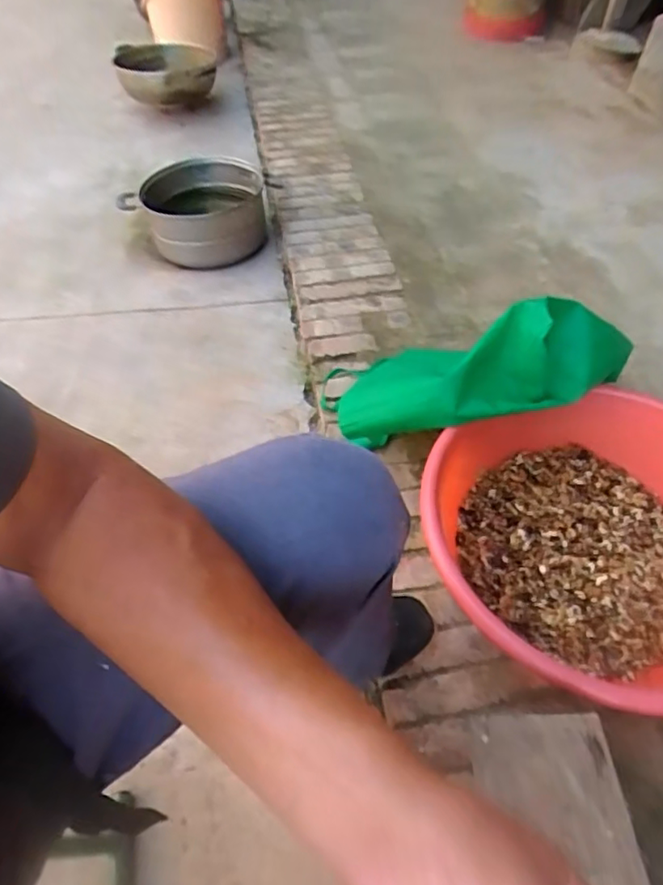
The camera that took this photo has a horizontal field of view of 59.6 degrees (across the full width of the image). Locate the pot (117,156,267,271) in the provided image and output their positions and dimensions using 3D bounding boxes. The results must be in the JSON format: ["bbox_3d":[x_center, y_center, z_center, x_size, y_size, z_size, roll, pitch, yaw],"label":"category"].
[{"bbox_3d":[-0.325,-0.565,1.424,0.318,0.145,0.291,0,50,0],"label":"pot"}]

